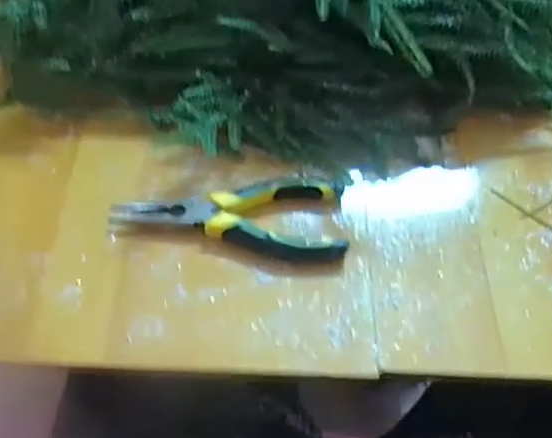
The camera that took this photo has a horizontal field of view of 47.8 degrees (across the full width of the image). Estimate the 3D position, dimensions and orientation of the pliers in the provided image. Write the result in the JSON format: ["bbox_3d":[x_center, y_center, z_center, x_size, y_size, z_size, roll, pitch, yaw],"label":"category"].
[{"bbox_3d":[-0.032,0.000,0.424,0.157,0.017,0.057,1,55,-4],"label":"pliers"}]

